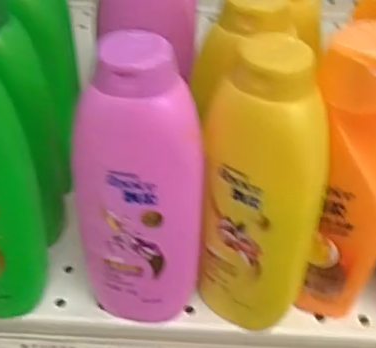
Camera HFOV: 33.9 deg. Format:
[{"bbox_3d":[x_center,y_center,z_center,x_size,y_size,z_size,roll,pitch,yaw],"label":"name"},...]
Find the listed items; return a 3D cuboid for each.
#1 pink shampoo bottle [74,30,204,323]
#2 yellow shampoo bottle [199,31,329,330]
[{"bbox_3d":[-0.022,0.010,0.303,0.056,0.173,0.034,3,40,1],"label":"pink shampoo bottle"},{"bbox_3d":[0.035,0.014,0.297,0.052,0.161,0.032,-5,44,-7],"label":"yellow shampoo bottle"}]

